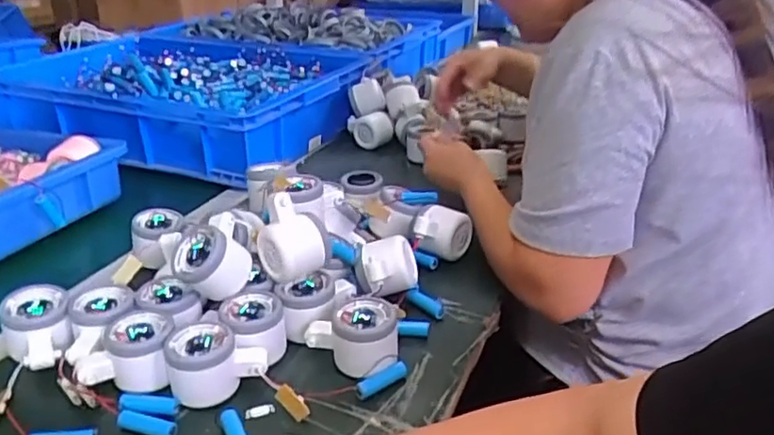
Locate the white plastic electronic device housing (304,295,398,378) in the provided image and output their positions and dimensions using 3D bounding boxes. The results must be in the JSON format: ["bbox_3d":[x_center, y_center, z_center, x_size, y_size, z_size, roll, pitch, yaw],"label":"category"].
[{"bbox_3d":[-0.028,0.106,0.588,0.085,0.047,0.066,17,31,32],"label":"white plastic electronic device housing"}]

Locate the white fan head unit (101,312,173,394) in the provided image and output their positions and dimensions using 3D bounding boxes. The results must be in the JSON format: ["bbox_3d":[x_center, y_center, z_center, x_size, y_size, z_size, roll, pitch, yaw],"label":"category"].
[{"bbox_3d":[-0.219,0.118,0.566,0.059,0.042,0.068,-13,29,-24],"label":"white fan head unit"}]

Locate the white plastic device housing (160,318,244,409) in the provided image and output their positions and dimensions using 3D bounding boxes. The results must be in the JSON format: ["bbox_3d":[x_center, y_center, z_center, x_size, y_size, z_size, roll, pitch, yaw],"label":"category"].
[{"bbox_3d":[-0.162,0.125,0.553,0.056,0.045,0.054,-10,28,-19],"label":"white plastic device housing"}]

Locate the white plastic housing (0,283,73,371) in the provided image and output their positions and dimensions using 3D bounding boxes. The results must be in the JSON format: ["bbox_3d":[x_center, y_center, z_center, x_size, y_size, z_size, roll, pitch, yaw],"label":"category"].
[{"bbox_3d":[-0.325,0.102,0.589,0.056,0.046,0.076,-11,30,-25],"label":"white plastic housing"}]

